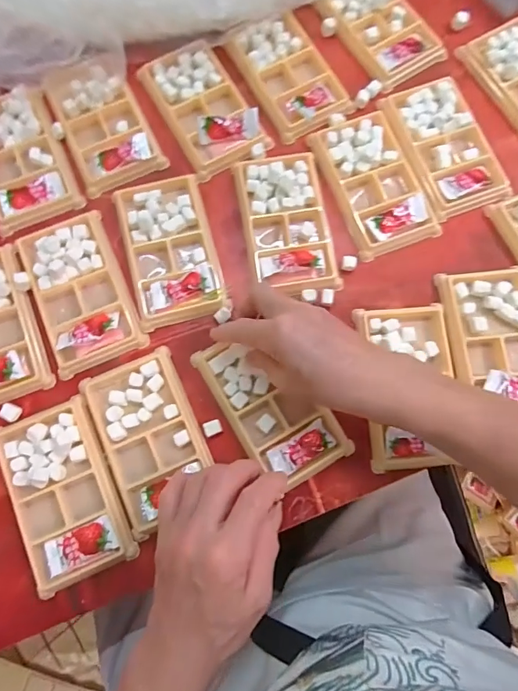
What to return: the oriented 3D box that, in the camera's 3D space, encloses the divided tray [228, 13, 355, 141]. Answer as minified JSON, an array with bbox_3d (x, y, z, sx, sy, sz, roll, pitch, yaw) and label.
[{"bbox_3d":[0.031,-0.269,0.434,0.075,0.024,0.125,-27,80,-5],"label":"divided tray"}]

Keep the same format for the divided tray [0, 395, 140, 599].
[{"bbox_3d":[-0.157,0.117,0.346,0.076,0.013,0.137,-22,80,-5],"label":"divided tray"}]

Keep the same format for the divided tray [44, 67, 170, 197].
[{"bbox_3d":[-0.151,-0.218,0.421,0.075,0.023,0.132,-23,80,-5],"label":"divided tray"}]

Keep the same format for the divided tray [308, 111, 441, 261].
[{"bbox_3d":[0.108,-0.154,0.410,0.078,0.017,0.133,-22,80,-5],"label":"divided tray"}]

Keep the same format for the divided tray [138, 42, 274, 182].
[{"bbox_3d":[-0.055,-0.234,0.423,0.076,0.021,0.131,-27,80,-5],"label":"divided tray"}]

